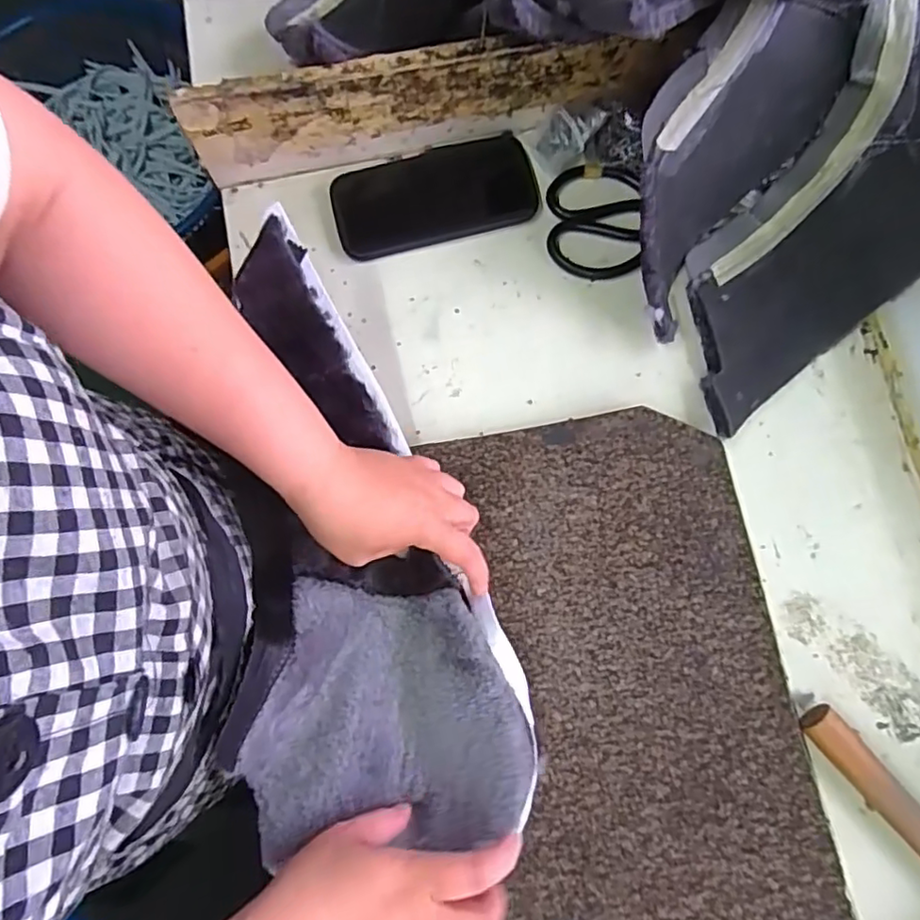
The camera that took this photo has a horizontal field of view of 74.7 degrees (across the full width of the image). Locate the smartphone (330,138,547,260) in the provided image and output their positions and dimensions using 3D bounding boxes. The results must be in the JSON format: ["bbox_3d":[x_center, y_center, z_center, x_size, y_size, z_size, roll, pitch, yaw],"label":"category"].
[{"bbox_3d":[-0.023,-0.230,0.524,0.172,0.011,0.091,-13,77,-1],"label":"smartphone"}]

